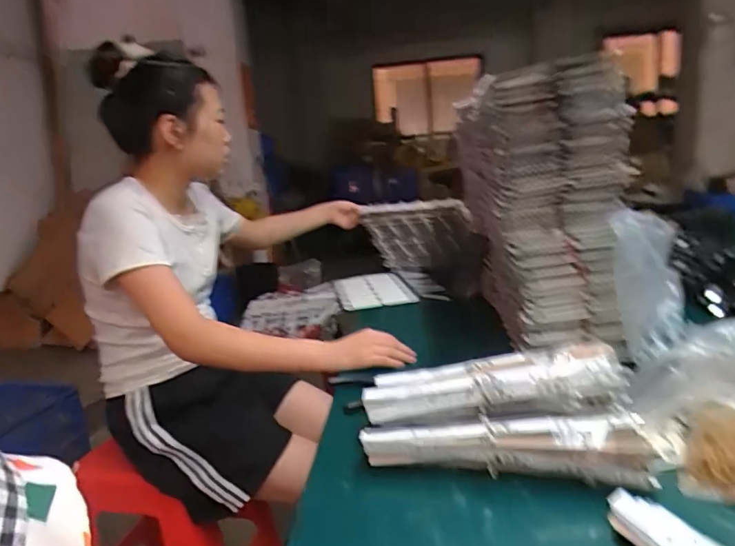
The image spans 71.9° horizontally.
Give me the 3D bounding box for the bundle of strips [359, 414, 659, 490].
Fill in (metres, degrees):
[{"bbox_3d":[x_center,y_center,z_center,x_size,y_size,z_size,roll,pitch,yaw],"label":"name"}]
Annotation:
[{"bbox_3d":[0.140,0.185,0.537,0.286,0.056,0.043,-2,14,16],"label":"bundle of strips"}]

